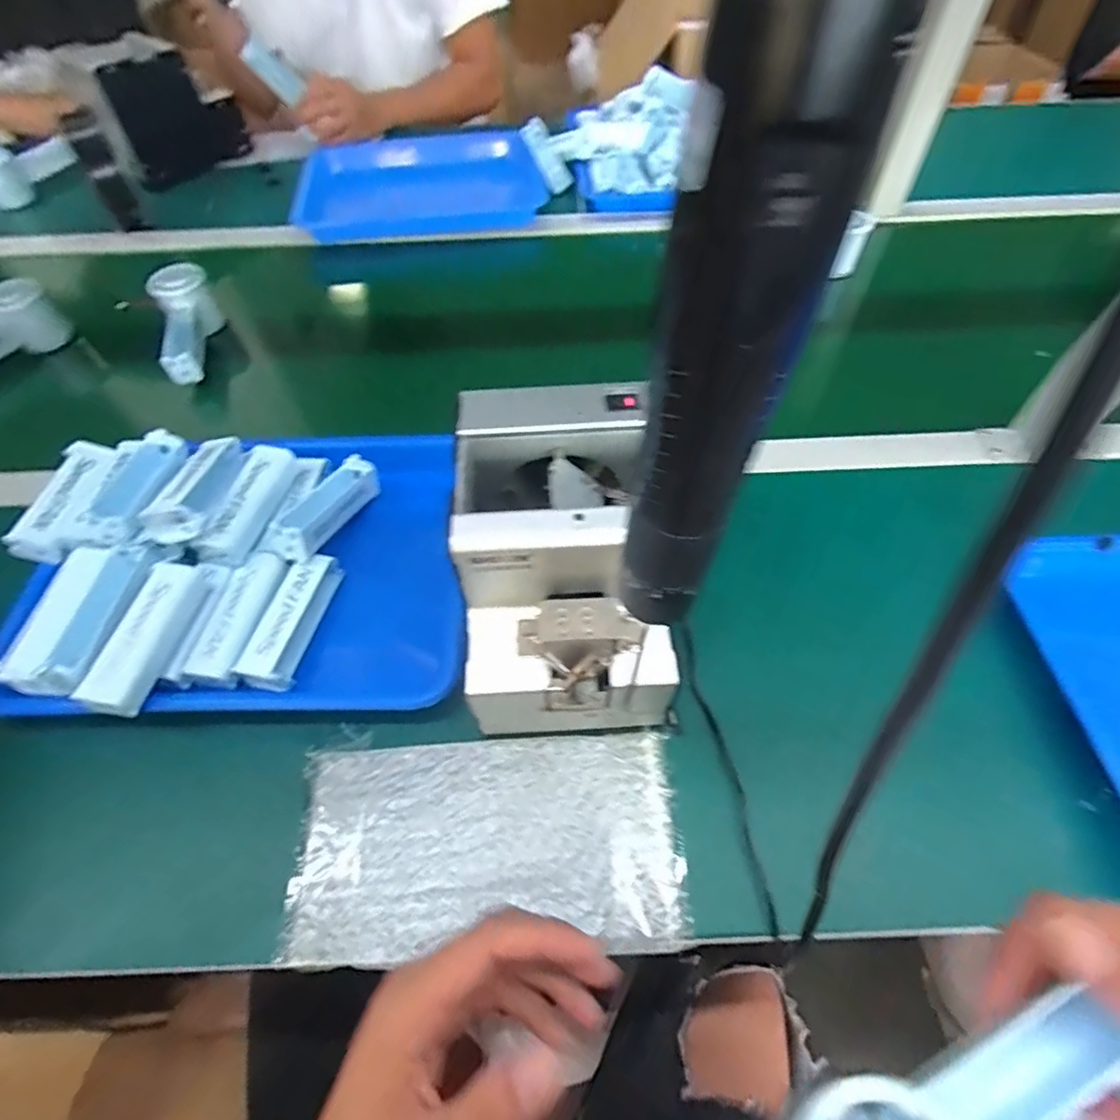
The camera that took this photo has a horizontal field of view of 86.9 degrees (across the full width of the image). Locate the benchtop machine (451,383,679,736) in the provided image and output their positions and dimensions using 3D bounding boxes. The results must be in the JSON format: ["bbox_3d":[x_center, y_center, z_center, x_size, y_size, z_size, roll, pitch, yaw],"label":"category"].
[{"bbox_3d":[0.001,0.006,0.382,0.120,0.154,0.170,-2,55,-1],"label":"benchtop machine"}]

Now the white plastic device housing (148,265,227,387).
[{"bbox_3d":[-0.411,-0.250,0.646,0.054,0.062,0.152,-10,68,-6],"label":"white plastic device housing"}]

